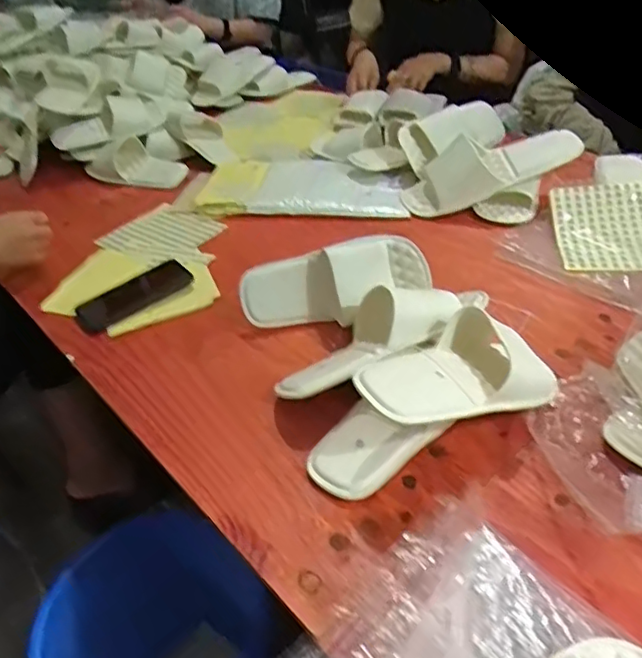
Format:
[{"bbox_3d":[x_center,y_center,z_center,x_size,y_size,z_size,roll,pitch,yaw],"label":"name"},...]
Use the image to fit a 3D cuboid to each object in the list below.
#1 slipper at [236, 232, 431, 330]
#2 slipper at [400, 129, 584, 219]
[{"bbox_3d":[0.016,-0.055,0.755,0.231,0.092,0.053,-14,12,8],"label":"slipper"},{"bbox_3d":[0.258,-0.254,0.949,0.273,0.073,0.108,-19,38,5],"label":"slipper"}]

